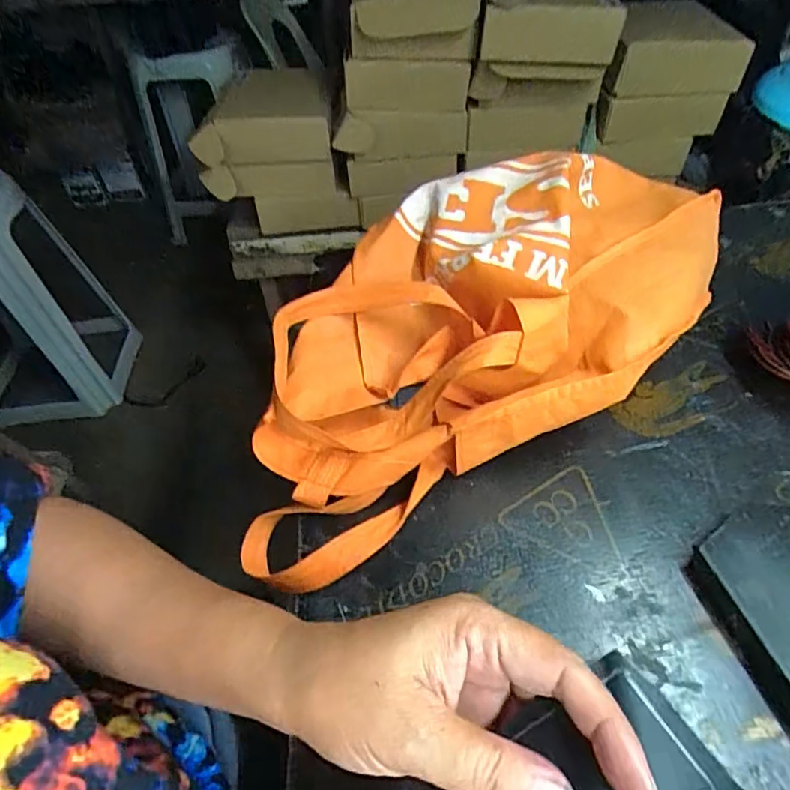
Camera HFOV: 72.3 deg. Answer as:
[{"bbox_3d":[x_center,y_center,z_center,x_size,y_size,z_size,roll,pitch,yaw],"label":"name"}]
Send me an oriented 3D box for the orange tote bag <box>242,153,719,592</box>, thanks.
[{"bbox_3d":[0.064,-0.059,0.440,0.450,0.124,0.246,-23,50,-16],"label":"orange tote bag"}]

